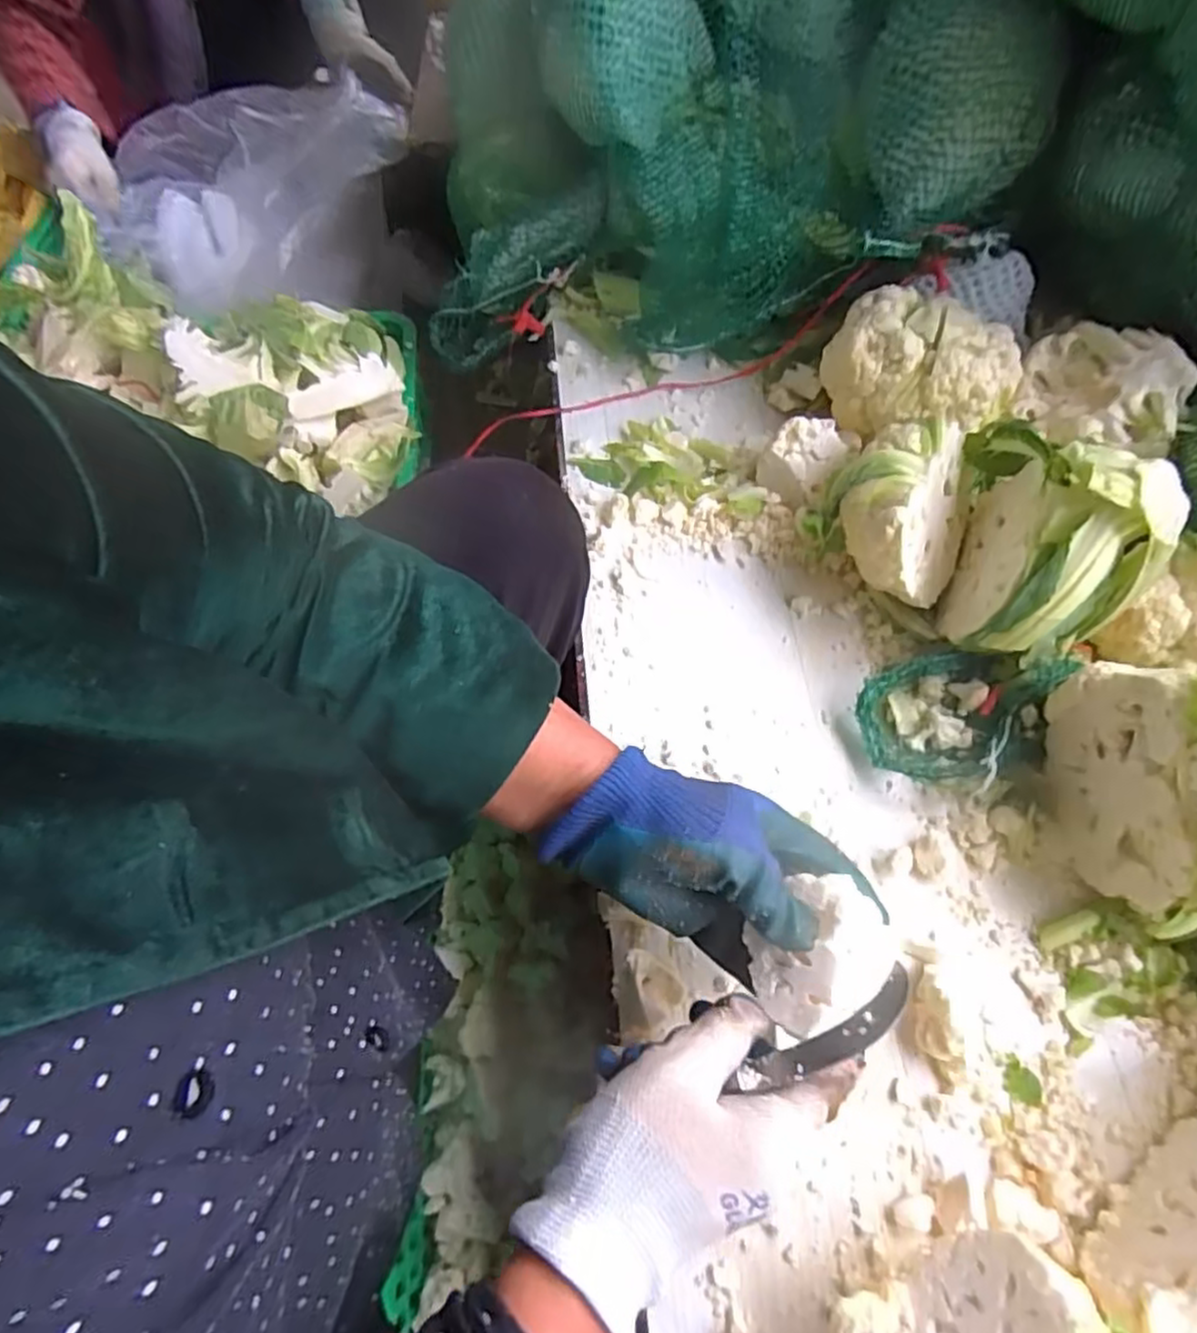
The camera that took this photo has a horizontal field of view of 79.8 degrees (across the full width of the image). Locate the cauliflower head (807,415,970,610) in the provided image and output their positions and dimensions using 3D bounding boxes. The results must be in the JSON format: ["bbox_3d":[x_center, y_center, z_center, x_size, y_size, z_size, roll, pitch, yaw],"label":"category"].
[{"bbox_3d":[0.230,-0.115,0.554,0.113,0.105,0.147,30,65,15],"label":"cauliflower head"}]

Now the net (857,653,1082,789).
[{"bbox_3d":[0.260,0.035,0.509,0.146,0.045,0.094,-15,62,-8],"label":"net"}]

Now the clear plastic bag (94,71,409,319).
[{"bbox_3d":[-0.495,-0.714,1.017,0.389,0.196,0.312,-24,64,-13],"label":"clear plastic bag"}]

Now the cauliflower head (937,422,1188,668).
[{"bbox_3d":[0.318,-0.094,0.500,0.103,0.130,0.190,16,62,9],"label":"cauliflower head"}]

